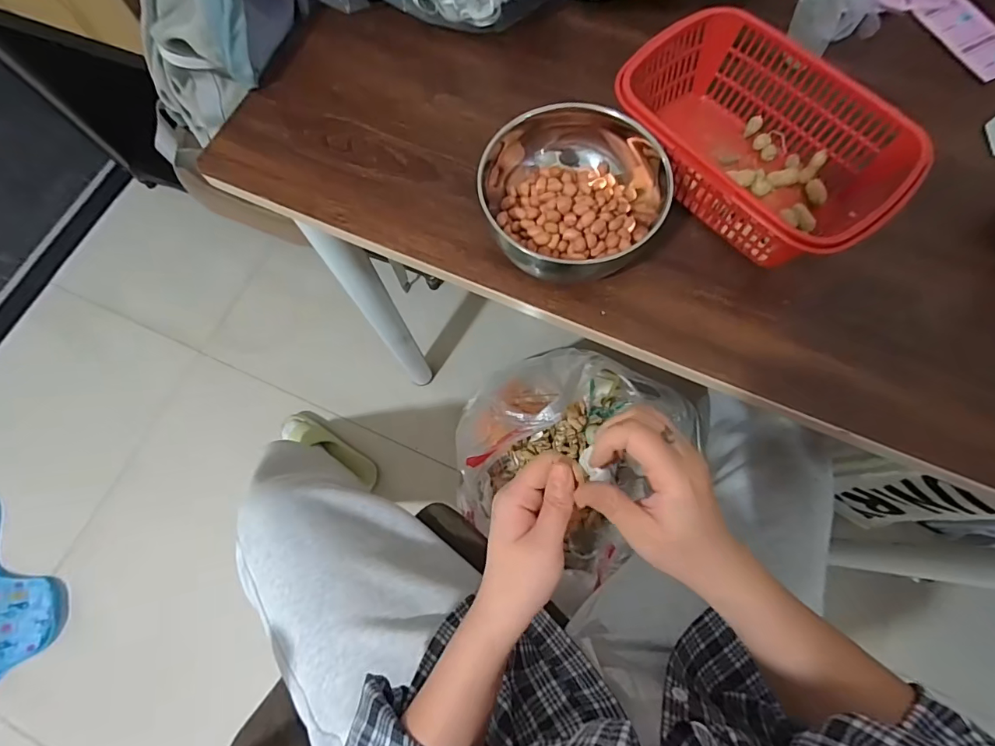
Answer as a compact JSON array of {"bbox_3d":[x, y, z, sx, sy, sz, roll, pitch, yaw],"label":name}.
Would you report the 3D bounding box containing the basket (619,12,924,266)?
[{"bbox_3d":[0.189,-0.167,0.349,0.130,0.071,0.193,-43,77,-10],"label":"basket"}]

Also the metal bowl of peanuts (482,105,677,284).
[{"bbox_3d":[0.048,-0.143,0.347,0.121,0.064,0.149,-26,74,-6],"label":"metal bowl of peanuts"}]

